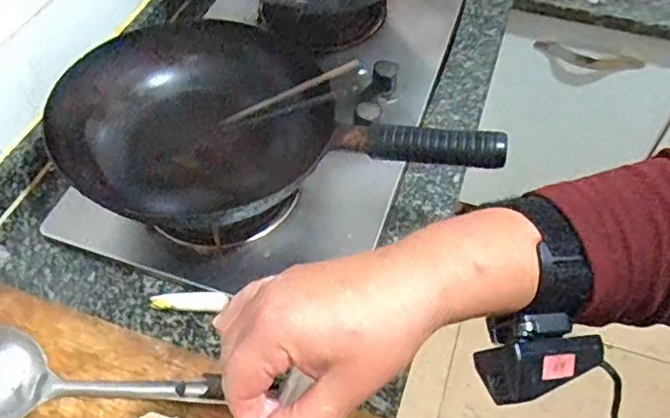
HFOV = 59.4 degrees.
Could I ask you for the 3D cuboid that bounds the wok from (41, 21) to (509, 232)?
[{"bbox_3d":[-0.056,-0.064,0.670,0.452,0.179,0.250,19,55,14],"label":"wok"}]

